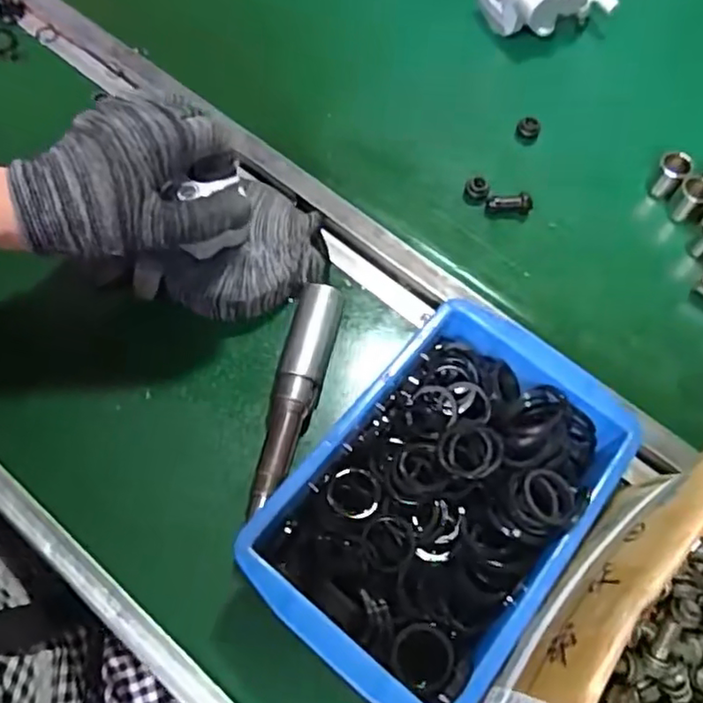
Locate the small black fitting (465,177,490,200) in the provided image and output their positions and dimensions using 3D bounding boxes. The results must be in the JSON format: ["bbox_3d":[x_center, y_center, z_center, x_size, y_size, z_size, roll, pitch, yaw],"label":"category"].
[{"bbox_3d":[0.095,-0.122,0.474,0.017,0.013,0.012,9,66,2],"label":"small black fitting"}]

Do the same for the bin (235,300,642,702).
[{"bbox_3d":[0.052,0.082,0.356,0.140,0.060,0.208,34,69,13],"label":"bin"}]

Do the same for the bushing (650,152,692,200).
[{"bbox_3d":[0.244,-0.135,0.481,0.020,0.028,0.021,31,68,11],"label":"bushing"}]

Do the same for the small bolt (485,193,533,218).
[{"bbox_3d":[0.118,-0.109,0.471,0.034,0.009,0.012,-8,65,9],"label":"small bolt"}]

